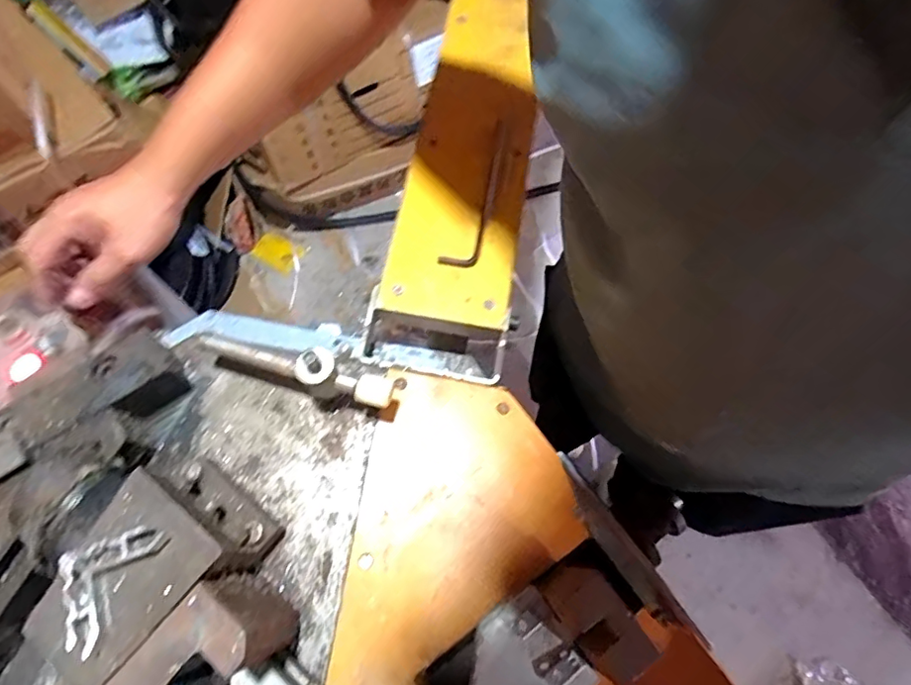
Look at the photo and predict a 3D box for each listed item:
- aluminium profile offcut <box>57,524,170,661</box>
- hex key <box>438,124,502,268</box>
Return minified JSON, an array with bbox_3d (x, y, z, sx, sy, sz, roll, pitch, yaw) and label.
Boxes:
[{"bbox_3d":[-0.215,0.141,0.336,0.043,0.012,0.073,26,71,8],"label":"aluminium profile offcut"},{"bbox_3d":[0.025,-0.147,0.551,0.032,0.010,0.169,17,70,5],"label":"hex key"}]

